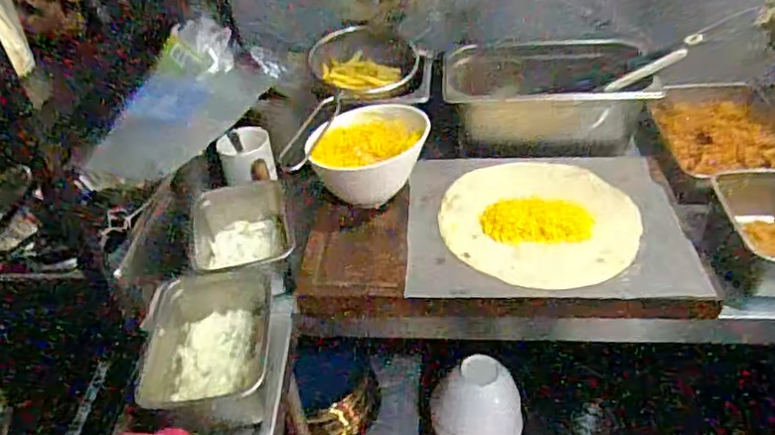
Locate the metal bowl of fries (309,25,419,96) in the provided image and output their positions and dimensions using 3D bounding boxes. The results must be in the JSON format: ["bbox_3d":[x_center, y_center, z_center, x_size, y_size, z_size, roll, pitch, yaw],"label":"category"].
[{"bbox_3d":[-0.034,-0.253,0.958,0.155,0.057,0.159,-4,40,3],"label":"metal bowl of fries"}]

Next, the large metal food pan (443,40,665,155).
[{"bbox_3d":[0.257,-0.199,0.976,0.321,0.118,0.179,0,40,7],"label":"large metal food pan"}]

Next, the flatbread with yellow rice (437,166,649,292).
[{"bbox_3d":[0.209,0.005,0.803,0.257,0.018,0.242,-8,40,-2],"label":"flatbread with yellow rice"}]

